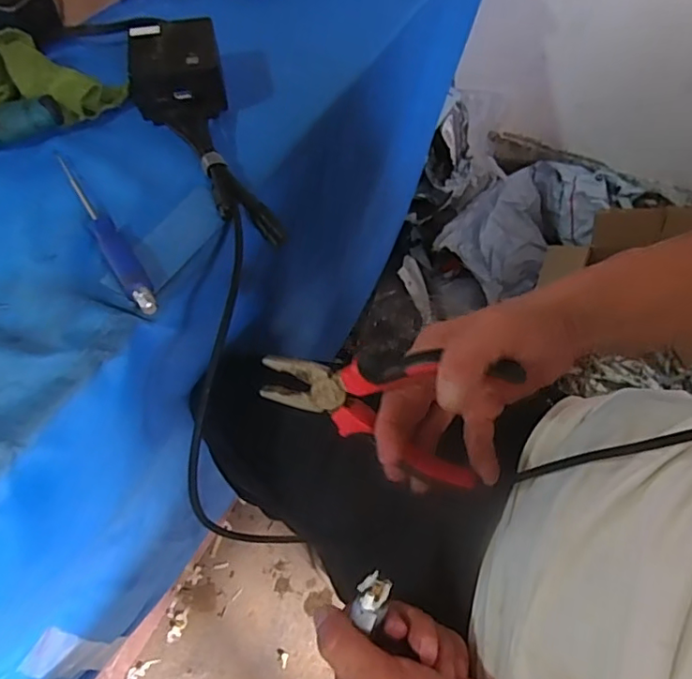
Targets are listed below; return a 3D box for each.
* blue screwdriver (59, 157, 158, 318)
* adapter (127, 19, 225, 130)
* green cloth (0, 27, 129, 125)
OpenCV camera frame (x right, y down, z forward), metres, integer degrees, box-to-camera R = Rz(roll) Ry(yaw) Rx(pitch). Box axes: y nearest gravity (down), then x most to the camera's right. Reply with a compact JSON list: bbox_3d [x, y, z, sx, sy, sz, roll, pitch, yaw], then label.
[{"bbox_3d":[-0.180,-0.083,0.415,0.016,0.012,0.183,-29,60,-17],"label":"blue screwdriver"},{"bbox_3d":[-0.148,-0.231,0.489,0.078,0.047,0.087,-11,57,-7],"label":"adapter"},{"bbox_3d":[-0.270,-0.226,0.493,0.131,0.032,0.075,18,58,12],"label":"green cloth"}]

